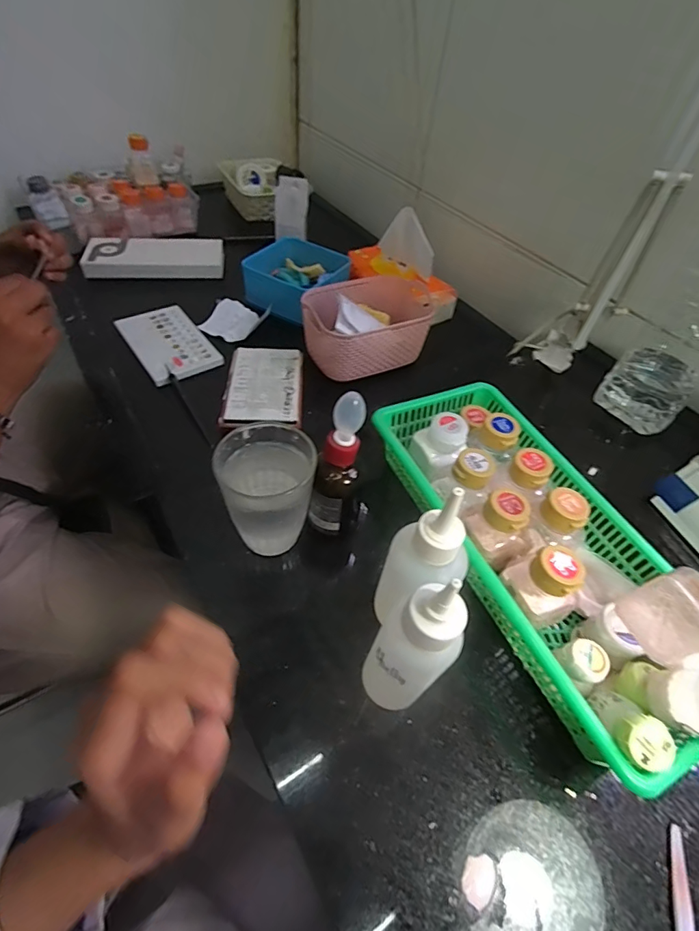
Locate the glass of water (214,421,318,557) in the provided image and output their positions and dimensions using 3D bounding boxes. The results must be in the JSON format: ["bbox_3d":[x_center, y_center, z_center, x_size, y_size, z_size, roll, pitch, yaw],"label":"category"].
[{"bbox_3d":[-0.058,0.020,0.320,0.065,0.094,0.063,-2,51,-10],"label":"glass of water"}]

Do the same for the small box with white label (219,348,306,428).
[{"bbox_3d":[-0.109,-0.103,0.561,0.096,0.014,0.147,2,51,-6],"label":"small box with white label"}]

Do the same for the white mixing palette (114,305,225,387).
[{"bbox_3d":[-0.251,-0.174,0.610,0.100,0.011,0.150,-29,60,-27],"label":"white mixing palette"}]

